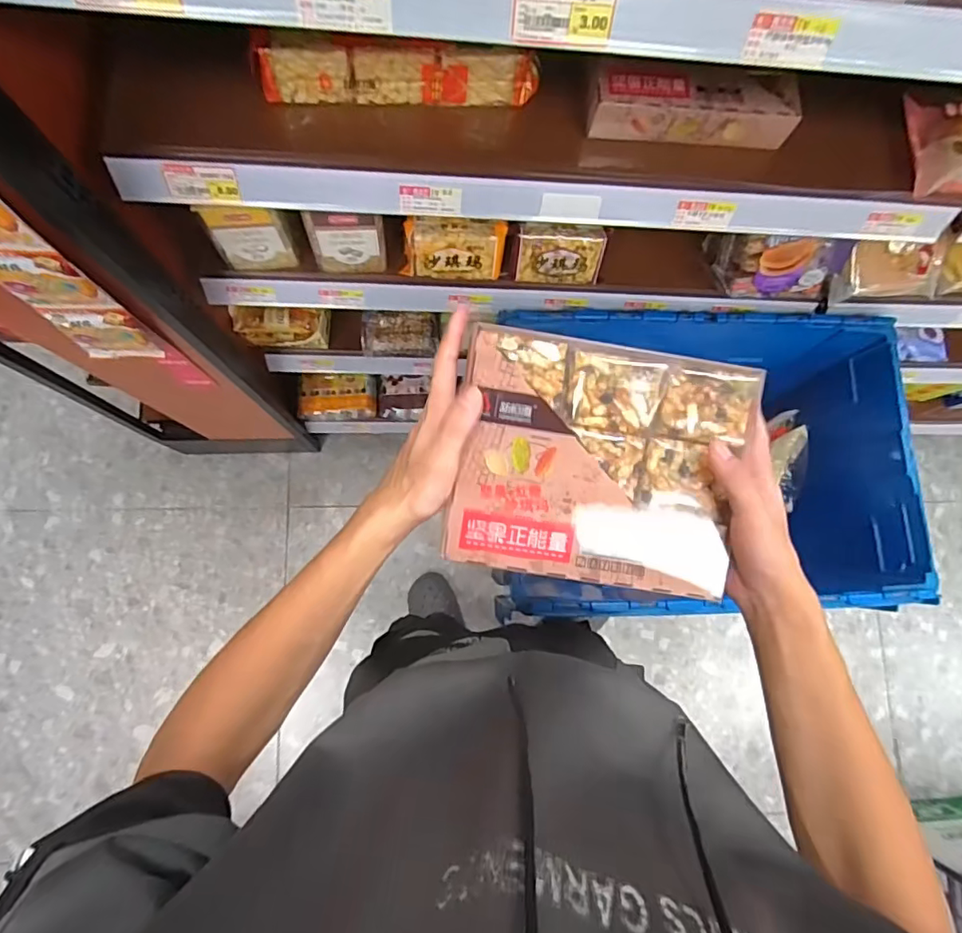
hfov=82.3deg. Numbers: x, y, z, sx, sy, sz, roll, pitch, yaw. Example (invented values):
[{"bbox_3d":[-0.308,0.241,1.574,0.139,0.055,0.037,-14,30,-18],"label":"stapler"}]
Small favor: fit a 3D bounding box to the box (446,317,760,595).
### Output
[{"bbox_3d":[0.087,-0.002,0.397,0.200,0.036,0.166,9,80,-3],"label":"box"}]

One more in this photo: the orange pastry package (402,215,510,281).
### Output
[{"bbox_3d":[-0.035,-0.290,0.732,0.131,0.059,0.058,4,80,-5],"label":"orange pastry package"}]

